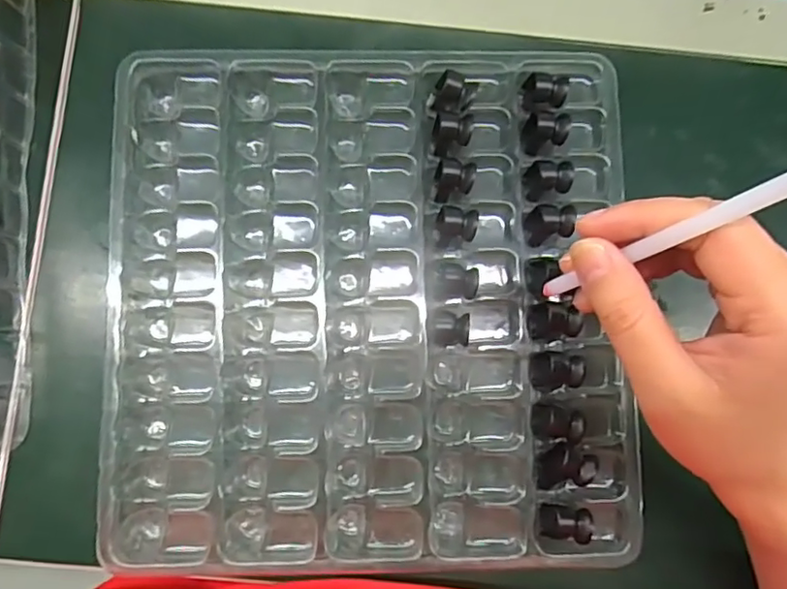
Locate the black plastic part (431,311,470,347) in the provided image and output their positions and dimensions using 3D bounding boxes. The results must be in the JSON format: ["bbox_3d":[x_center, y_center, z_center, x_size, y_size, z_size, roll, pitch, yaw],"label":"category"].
[{"bbox_3d":[0.028,0.016,0.285,0.020,0.013,0.017,3,83,-1],"label":"black plastic part"}]

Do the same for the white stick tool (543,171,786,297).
[{"bbox_3d":[0.091,-0.019,0.194,0.004,0.109,0.007,-20,83,-36],"label":"white stick tool"}]

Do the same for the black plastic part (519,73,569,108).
[{"bbox_3d":[0.077,-0.104,0.302,0.022,0.014,0.014,8,83,-1],"label":"black plastic part"}]

